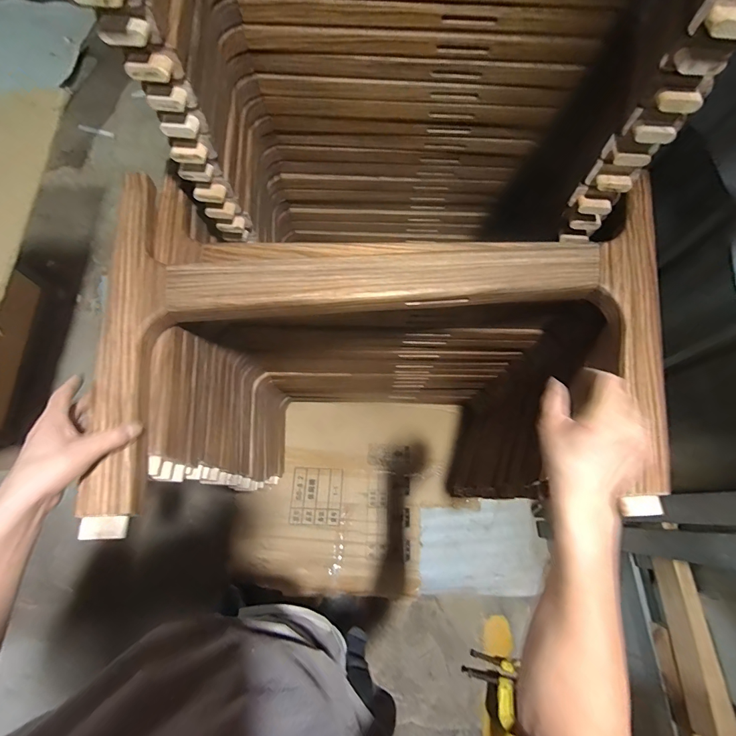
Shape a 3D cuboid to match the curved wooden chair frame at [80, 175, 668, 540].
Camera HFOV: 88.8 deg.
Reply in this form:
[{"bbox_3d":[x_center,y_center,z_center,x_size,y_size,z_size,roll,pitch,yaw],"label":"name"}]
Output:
[{"bbox_3d":[0.049,-0.051,0.540,0.816,0.051,0.493,-3,69,-3],"label":"curved wooden chair frame"}]

